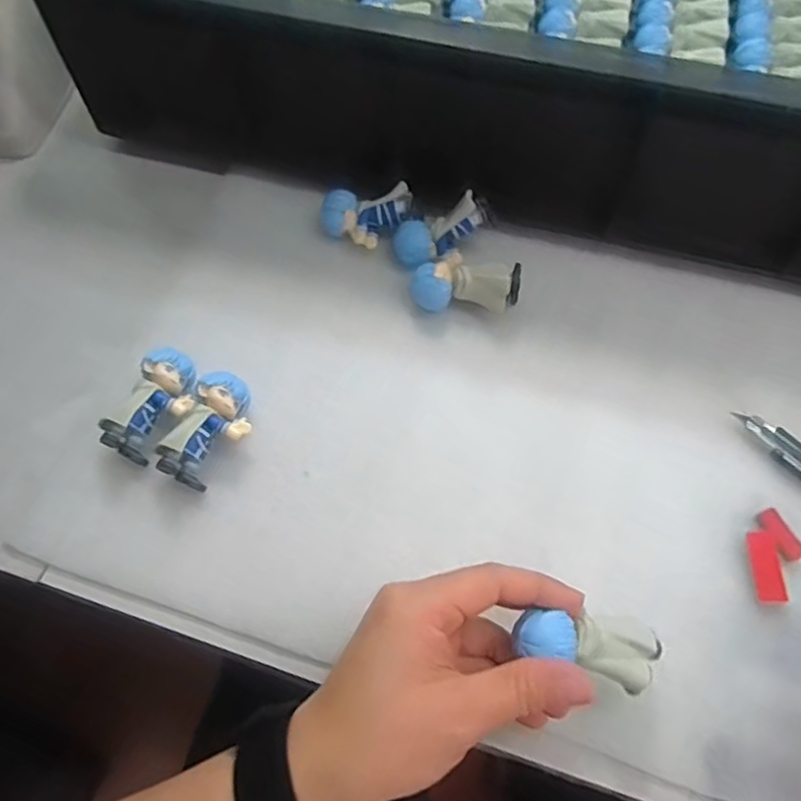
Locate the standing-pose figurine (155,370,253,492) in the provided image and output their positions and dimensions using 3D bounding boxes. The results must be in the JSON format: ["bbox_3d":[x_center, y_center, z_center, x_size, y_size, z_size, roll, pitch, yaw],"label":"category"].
[{"bbox_3d":[-0.098,0.016,0.342,0.031,0.028,0.059,24,67,13],"label":"standing-pose figurine"}]

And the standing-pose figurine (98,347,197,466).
[{"bbox_3d":[-0.130,0.004,0.352,0.031,0.030,0.061,24,67,13],"label":"standing-pose figurine"}]

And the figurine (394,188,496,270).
[{"bbox_3d":[0.025,-0.103,0.396,0.059,0.029,0.023,-24,65,-10],"label":"figurine"}]

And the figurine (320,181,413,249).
[{"bbox_3d":[-0.021,-0.114,0.405,0.055,0.025,0.032,-2,64,1],"label":"figurine"}]

